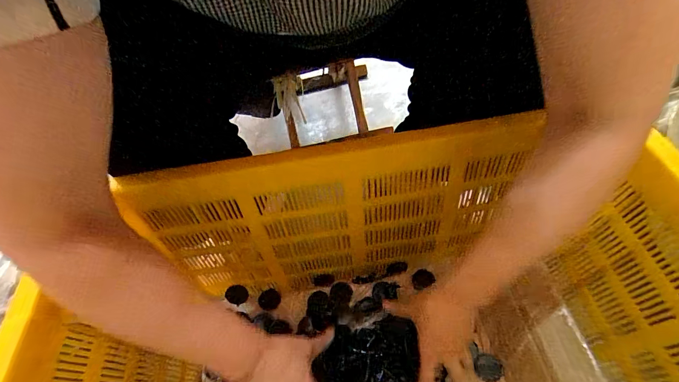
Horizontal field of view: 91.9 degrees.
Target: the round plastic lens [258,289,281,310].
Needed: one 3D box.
[{"bbox_3d":[-0.111,0.174,0.524,0.033,0.006,0.032,-28,81,-12],"label":"round plastic lens"}]

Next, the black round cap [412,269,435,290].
[{"bbox_3d":[0.133,0.141,0.529,0.035,0.010,0.027,-18,54,-7],"label":"black round cap"}]

